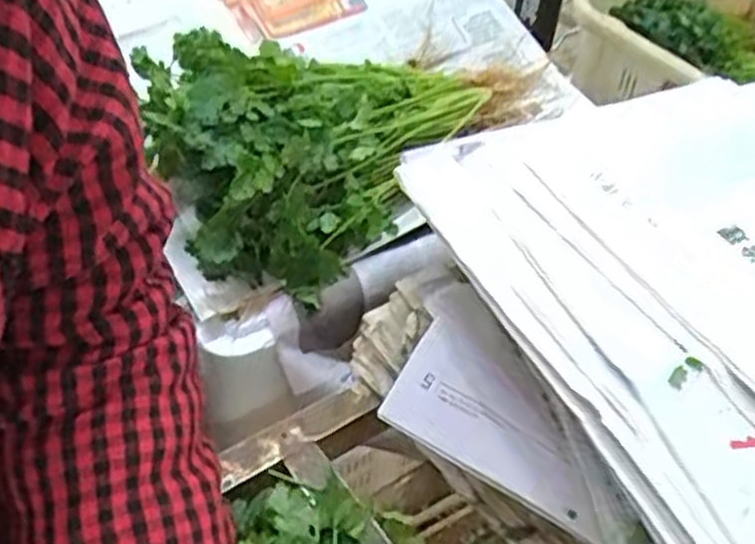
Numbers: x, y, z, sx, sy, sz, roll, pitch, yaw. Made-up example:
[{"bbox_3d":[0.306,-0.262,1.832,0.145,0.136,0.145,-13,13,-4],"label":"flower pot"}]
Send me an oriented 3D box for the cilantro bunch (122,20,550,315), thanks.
[{"bbox_3d":[-0.002,-0.085,0.620,0.354,0.079,0.204,-2,80,-29],"label":"cilantro bunch"}]

